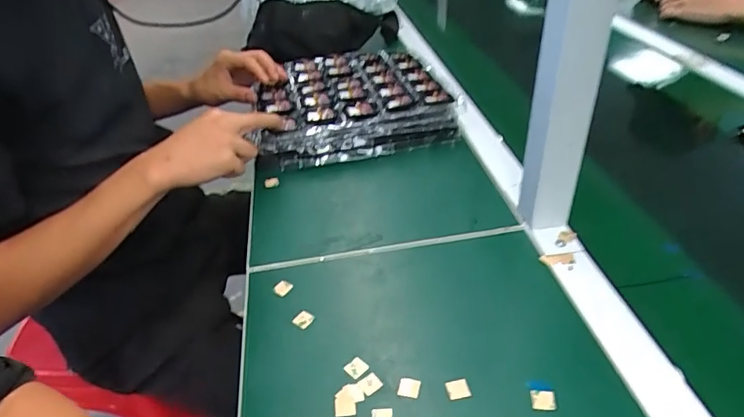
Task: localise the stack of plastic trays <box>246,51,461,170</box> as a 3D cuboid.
[{"bbox_3d":[-0.039,-0.163,0.761,0.275,0.060,0.255,-11,37,-9],"label":"stack of plastic trays"}]

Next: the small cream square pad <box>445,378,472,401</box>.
[{"bbox_3d":[0.068,0.141,0.392,0.019,0.004,0.016,-12,37,-9],"label":"small cream square pad"}]

